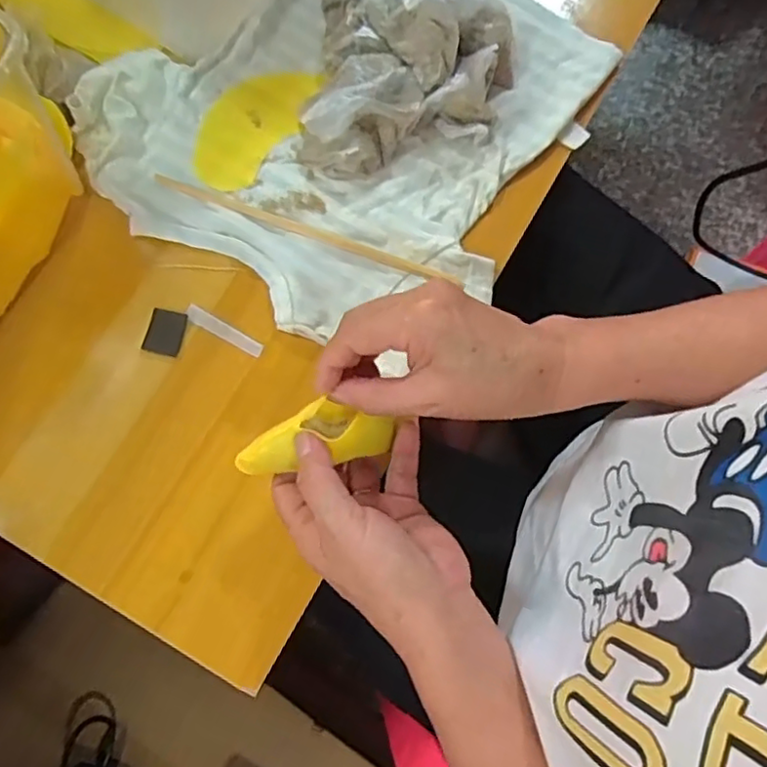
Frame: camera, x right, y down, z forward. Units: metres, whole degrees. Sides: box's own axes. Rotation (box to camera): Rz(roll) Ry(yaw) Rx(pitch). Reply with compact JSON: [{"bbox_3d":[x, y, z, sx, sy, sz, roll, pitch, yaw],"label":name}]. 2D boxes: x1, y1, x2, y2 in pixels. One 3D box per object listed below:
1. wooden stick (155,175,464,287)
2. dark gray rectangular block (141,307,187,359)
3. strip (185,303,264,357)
[{"bbox_3d":[-0.054,-0.108,0.439,0.224,0.006,0.009,20,77,3],"label":"wooden stick"},{"bbox_3d":[-0.147,-0.035,0.423,0.024,0.004,0.031,10,76,1],"label":"dark gray rectangular block"},{"bbox_3d":[-0.108,-0.036,0.426,0.059,0.004,0.011,30,77,6],"label":"strip"}]

